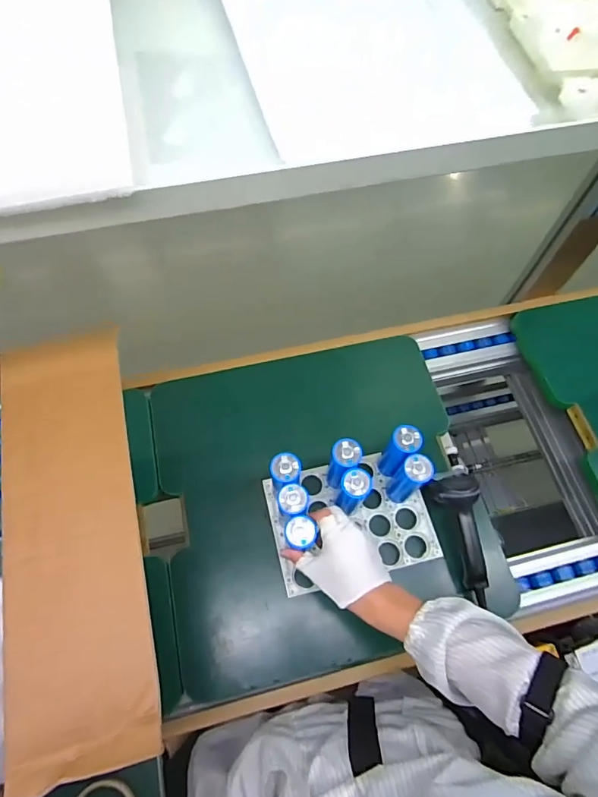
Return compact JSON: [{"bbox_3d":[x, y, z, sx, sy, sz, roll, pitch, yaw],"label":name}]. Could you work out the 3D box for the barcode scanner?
[{"bbox_3d":[0.240,0.199,0.678,0.062,0.055,0.183,-4,65,-4],"label":"barcode scanner"}]

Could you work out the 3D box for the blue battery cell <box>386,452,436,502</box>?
[{"bbox_3d":[0.157,0.118,0.667,0.038,0.129,0.035,1,65,-2],"label":"blue battery cell"}]

